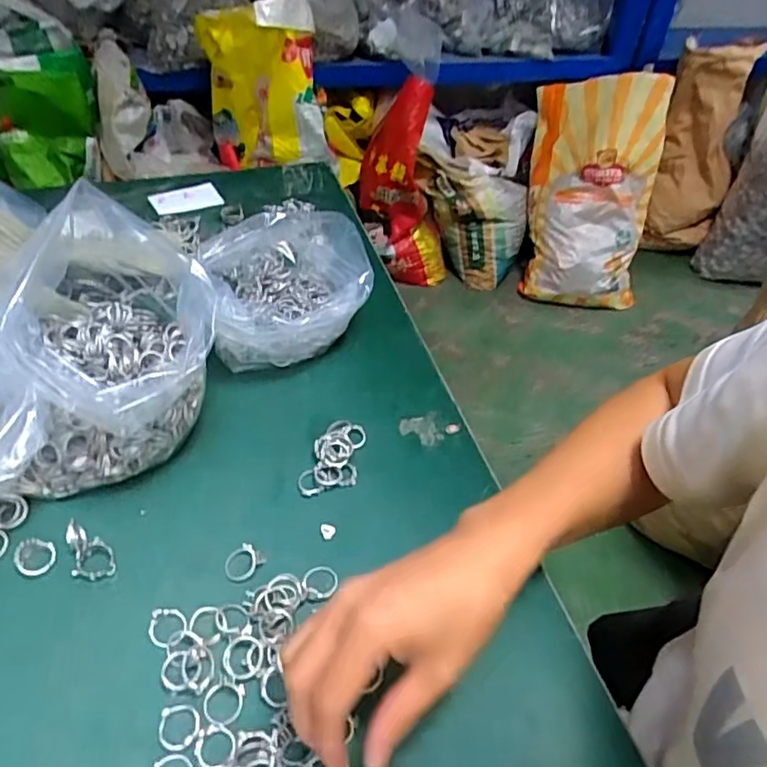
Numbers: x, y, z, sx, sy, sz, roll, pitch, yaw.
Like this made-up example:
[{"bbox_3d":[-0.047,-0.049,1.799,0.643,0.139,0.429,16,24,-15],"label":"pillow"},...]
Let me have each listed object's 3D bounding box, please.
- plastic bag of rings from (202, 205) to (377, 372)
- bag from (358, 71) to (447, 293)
[{"bbox_3d":[-0.086,-0.090,0.525,0.146,0.077,0.152,-14,47,-18],"label":"plastic bag of rings"},{"bbox_3d":[0.069,-0.567,1.780,0.283,0.581,0.209,9,43,3],"label":"bag"}]

